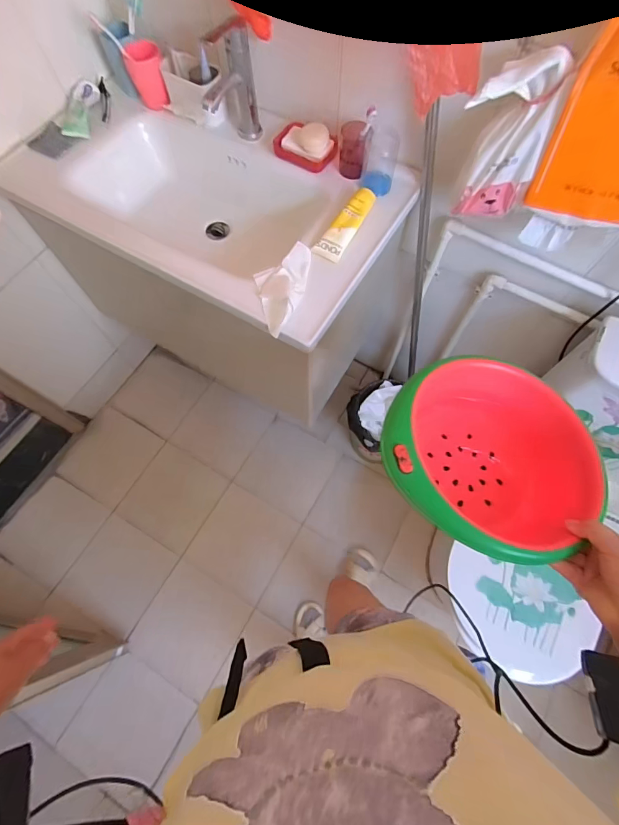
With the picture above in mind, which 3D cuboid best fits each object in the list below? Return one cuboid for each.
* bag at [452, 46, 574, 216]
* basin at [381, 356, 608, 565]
[{"bbox_3d":[0.305,-0.432,0.615,0.135,0.218,0.057,14,69,6],"label":"bag"},{"bbox_3d":[0.235,0.054,0.519,0.260,0.126,0.261,1,69,-2],"label":"basin"}]

